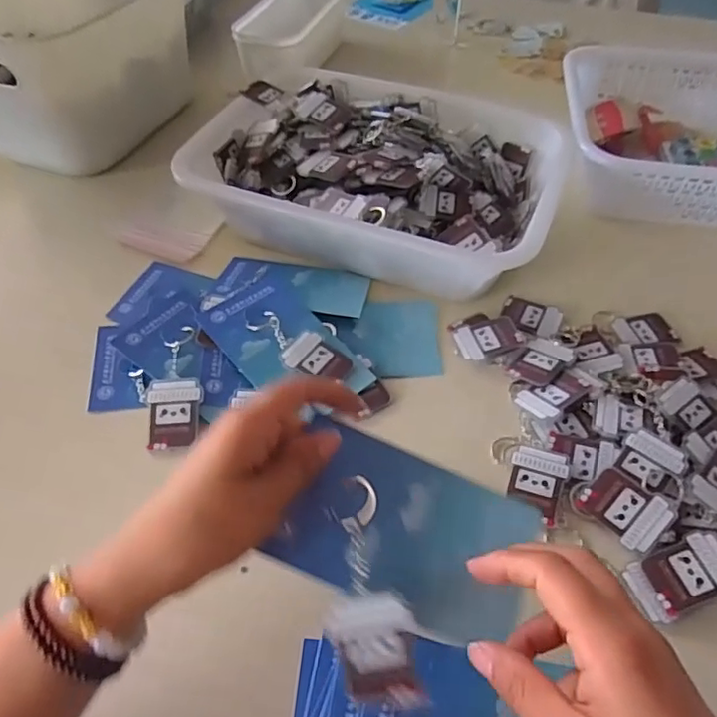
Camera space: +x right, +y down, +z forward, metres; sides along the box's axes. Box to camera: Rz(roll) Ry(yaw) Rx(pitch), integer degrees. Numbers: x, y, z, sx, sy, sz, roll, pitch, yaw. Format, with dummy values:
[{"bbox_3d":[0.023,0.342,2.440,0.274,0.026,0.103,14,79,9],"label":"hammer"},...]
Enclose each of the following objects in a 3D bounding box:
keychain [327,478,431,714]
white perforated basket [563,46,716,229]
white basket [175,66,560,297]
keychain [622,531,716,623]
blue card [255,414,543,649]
[{"bbox_3d":[0.004,0.114,0.284,0.038,0.016,0.103,-9,82,-8],"label":"keychain"},{"bbox_3d":[0.397,-0.237,0.653,0.340,0.077,0.255,7,50,5],"label":"white perforated basket"},{"bbox_3d":[0.020,-0.180,0.591,0.339,0.076,0.240,19,52,15],"label":"white basket"},{"bbox_3d":[0.202,0.133,0.366,0.065,0.011,0.038,-27,56,0],"label":"keychain"},{"bbox_3d":[0.027,0.087,0.300,0.123,0.006,0.078,25,58,-1],"label":"blue card"}]

